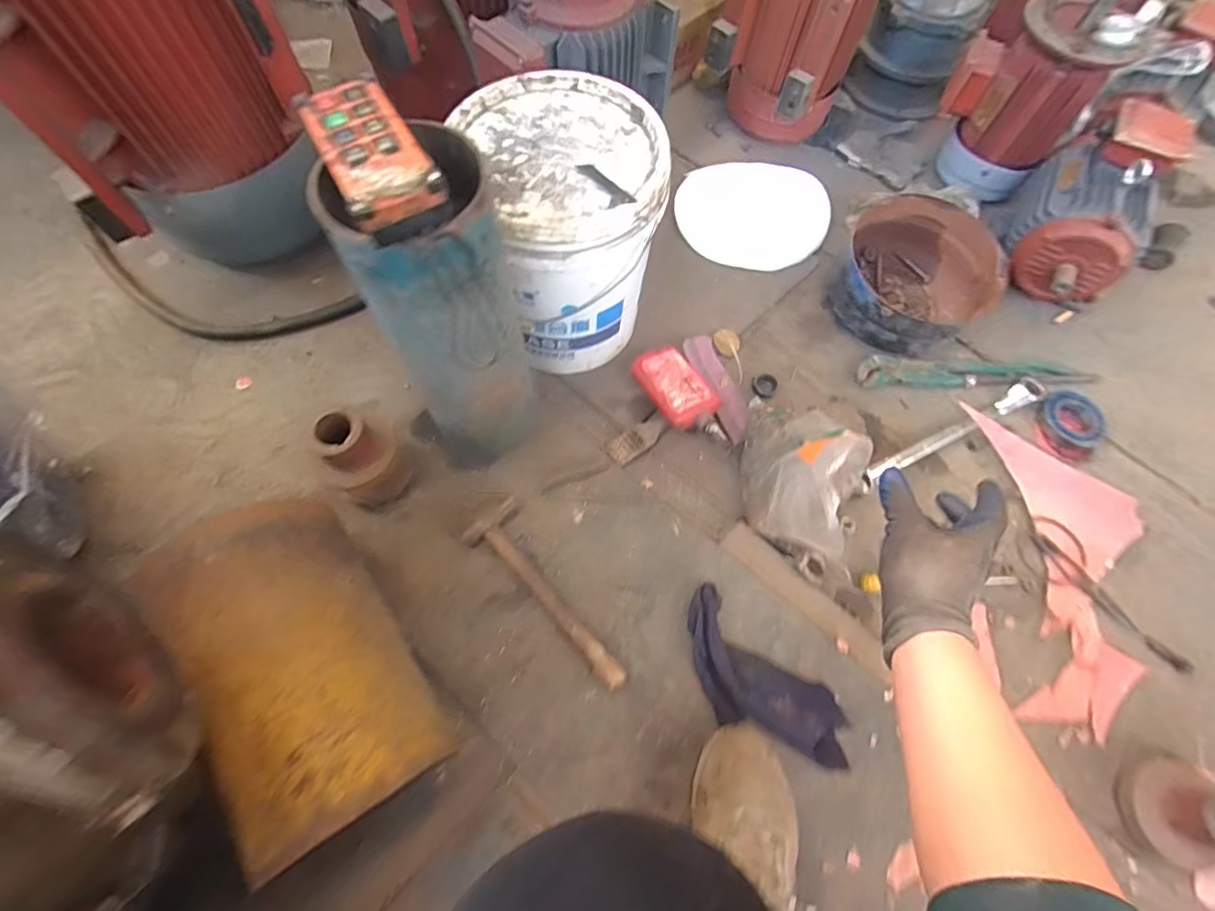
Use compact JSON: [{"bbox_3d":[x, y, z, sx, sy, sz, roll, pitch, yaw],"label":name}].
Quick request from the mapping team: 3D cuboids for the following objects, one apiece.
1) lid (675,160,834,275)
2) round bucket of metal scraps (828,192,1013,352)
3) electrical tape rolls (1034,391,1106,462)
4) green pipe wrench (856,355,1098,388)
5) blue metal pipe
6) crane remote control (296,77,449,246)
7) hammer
[{"bbox_3d":[0.276,-0.466,1.049,0.280,0.018,0.258,1,67,-1],"label":"lid"},{"bbox_3d":[0.518,-0.296,0.928,0.238,0.109,0.246,1,67,-1],"label":"round bucket of metal scraps"},{"bbox_3d":[0.746,-0.045,0.888,0.097,0.036,0.119,31,69,11],"label":"electrical tape rolls"},{"bbox_3d":[0.626,-0.139,0.923,0.416,0.033,0.061,0,67,-2],"label":"green pipe wrench"},{"bbox_3d":[-0.180,-0.137,0.670,0.129,0.431,0.126,-40,73,-17],"label":"blue metal pipe"},{"bbox_3d":[-0.201,-0.256,0.467,0.075,0.040,0.165,-26,70,-12],"label":"crane remote control"},{"bbox_3d":[-0.085,0.196,0.755,0.085,0.022,0.296,-35,72,-15],"label":"hammer"}]

